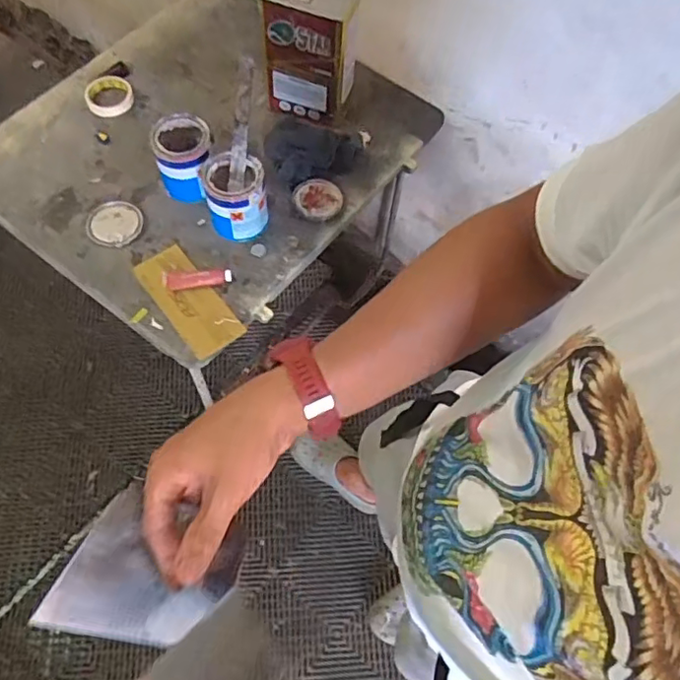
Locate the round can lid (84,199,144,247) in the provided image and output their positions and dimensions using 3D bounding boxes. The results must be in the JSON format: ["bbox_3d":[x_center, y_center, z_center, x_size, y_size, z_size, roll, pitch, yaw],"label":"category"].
[{"bbox_3d":[-0.419,-0.218,1.103,0.101,0.007,0.111,0,64,-1],"label":"round can lid"}]

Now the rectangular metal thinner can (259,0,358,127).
[{"bbox_3d":[-0.057,-0.555,1.155,0.170,0.263,0.106,13,64,5],"label":"rectangular metal thinner can"}]

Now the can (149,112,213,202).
[{"bbox_3d":[-0.283,-0.331,1.093,0.104,0.107,0.110,-14,65,-8],"label":"can"}]

